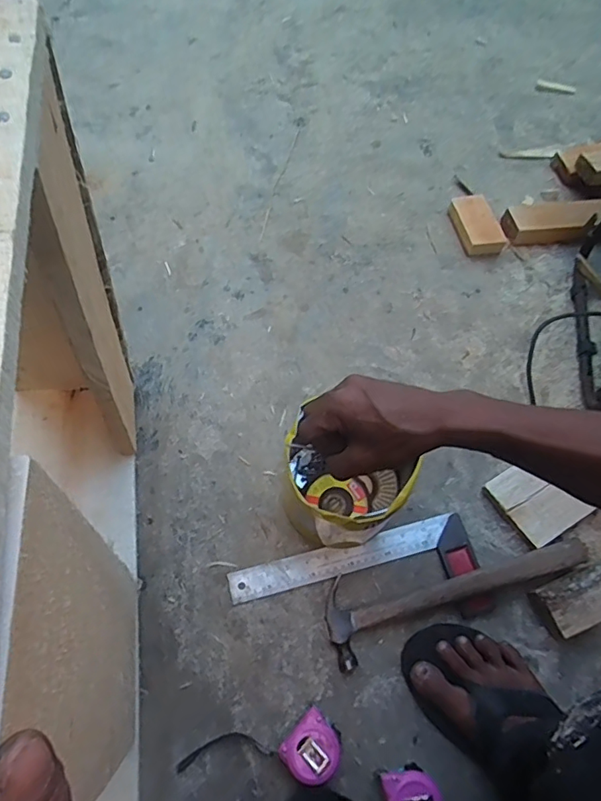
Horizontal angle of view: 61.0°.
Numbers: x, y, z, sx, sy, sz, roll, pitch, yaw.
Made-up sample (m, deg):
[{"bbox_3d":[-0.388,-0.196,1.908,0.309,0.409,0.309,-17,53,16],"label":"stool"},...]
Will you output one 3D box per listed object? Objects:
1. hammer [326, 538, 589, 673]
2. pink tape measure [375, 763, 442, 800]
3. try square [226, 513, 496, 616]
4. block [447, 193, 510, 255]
[{"bbox_3d":[0.187,0.220,0.617,0.325,0.046,0.094,-16,69,-9],"label":"hammer"},{"bbox_3d":[0.115,0.414,0.529,0.058,0.038,0.060,-9,68,-6],"label":"pink tape measure"},{"bbox_3d":[0.073,0.231,0.629,0.305,0.017,0.117,-12,69,-7],"label":"try square"},{"bbox_3d":[0.304,-0.303,0.881,0.069,0.033,0.116,-16,69,-9],"label":"block"}]

